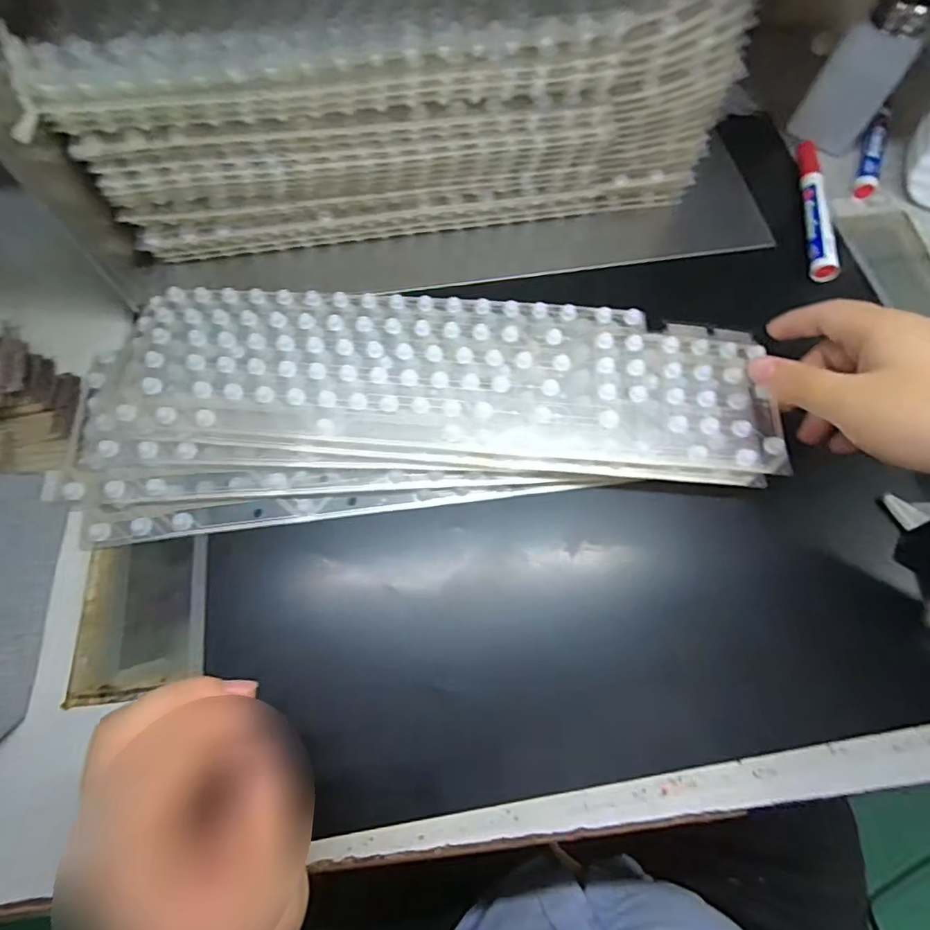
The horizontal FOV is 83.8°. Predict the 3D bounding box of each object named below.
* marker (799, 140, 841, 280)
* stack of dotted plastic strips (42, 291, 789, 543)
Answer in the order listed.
[{"bbox_3d":[0.272,-0.201,0.403,0.018,0.020,0.144,9,67,1],"label":"marker"},{"bbox_3d":[-0.028,-0.044,0.329,0.423,0.026,0.158,-2,68,0],"label":"stack of dotted plastic strips"}]

